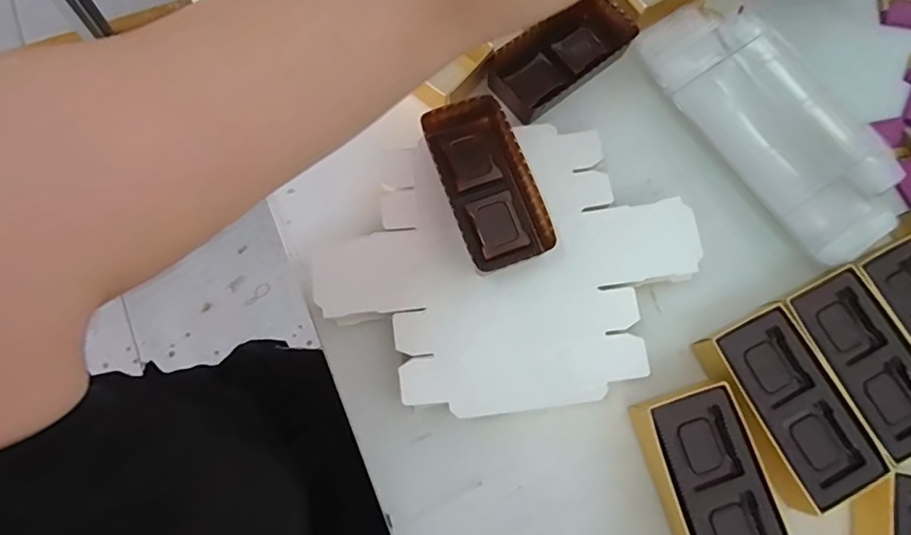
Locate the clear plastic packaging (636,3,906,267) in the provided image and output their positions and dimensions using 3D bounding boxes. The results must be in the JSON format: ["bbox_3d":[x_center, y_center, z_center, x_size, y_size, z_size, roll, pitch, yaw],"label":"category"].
[{"bbox_3d":[0.234,-0.109,0.361,0.102,0.018,0.212,-33,77,-7],"label":"clear plastic packaging"}]

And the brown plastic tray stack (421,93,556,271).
[{"bbox_3d":[0.022,-0.057,0.328,0.055,0.028,0.110,-21,76,-4],"label":"brown plastic tray stack"}]

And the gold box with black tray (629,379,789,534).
[{"bbox_3d":[0.154,0.133,0.297,0.062,0.028,0.117,-16,76,-3],"label":"gold box with black tray"}]

